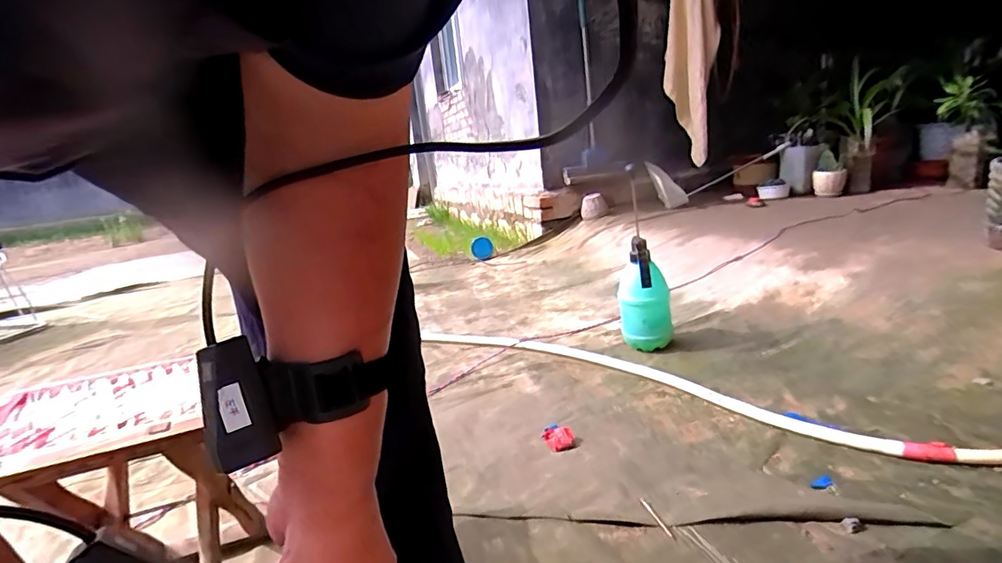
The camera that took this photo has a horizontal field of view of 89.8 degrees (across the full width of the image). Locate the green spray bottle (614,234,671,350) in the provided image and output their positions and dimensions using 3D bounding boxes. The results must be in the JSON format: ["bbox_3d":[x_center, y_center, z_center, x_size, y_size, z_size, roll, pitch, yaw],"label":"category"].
[{"bbox_3d":[0.360,0.037,1.280,0.132,0.261,0.121,-3,14,13],"label":"green spray bottle"}]

